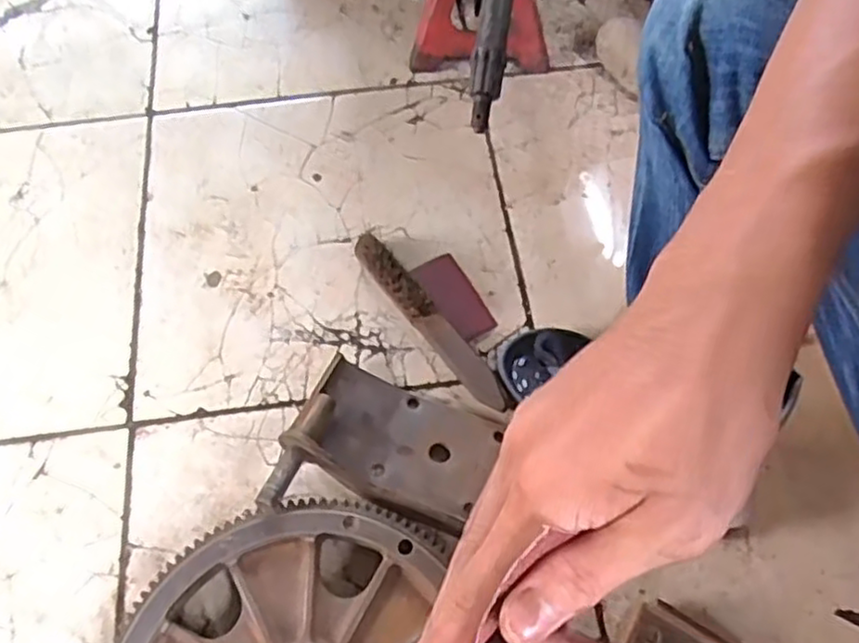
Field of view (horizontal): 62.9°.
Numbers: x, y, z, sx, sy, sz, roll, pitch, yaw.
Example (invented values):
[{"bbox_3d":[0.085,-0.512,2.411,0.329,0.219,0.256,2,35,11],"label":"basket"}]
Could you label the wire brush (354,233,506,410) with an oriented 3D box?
[{"bbox_3d":[-0.002,-0.004,0.714,0.027,0.044,0.230,-35,69,-16],"label":"wire brush"}]

